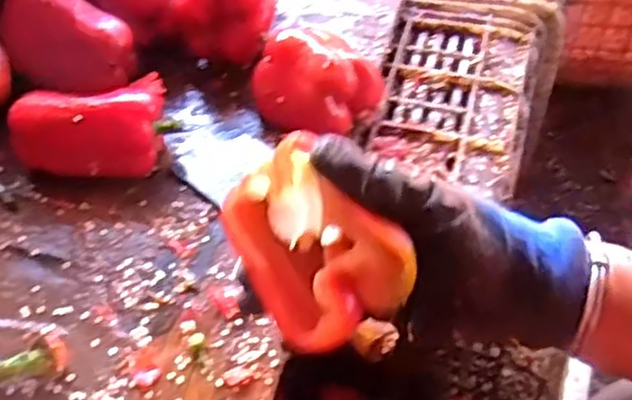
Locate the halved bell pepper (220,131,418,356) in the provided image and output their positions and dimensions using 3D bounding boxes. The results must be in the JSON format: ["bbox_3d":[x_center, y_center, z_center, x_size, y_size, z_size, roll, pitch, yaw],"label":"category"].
[{"bbox_3d":[0.004,0.019,0.367,0.094,0.073,0.048,54,26,9],"label":"halved bell pepper"}]

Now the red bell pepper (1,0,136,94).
[{"bbox_3d":[-0.223,-0.143,0.648,0.113,0.064,0.070,14,54,14],"label":"red bell pepper"}]

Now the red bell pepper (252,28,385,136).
[{"bbox_3d":[0.000,-0.103,0.641,0.093,0.063,0.086,27,58,21],"label":"red bell pepper"}]

